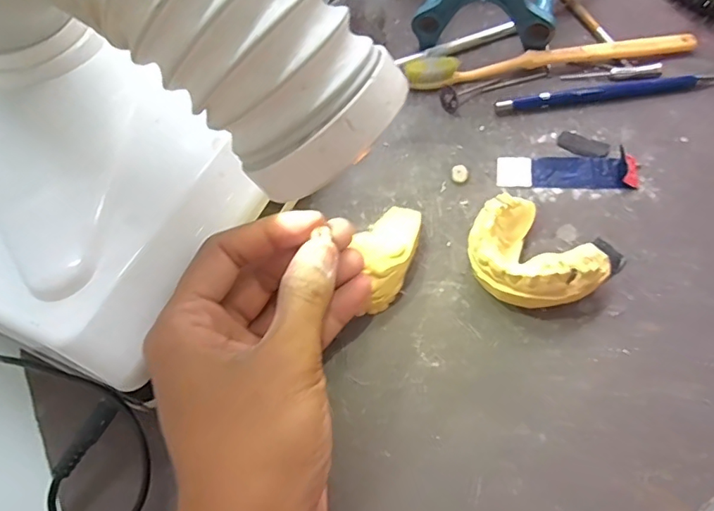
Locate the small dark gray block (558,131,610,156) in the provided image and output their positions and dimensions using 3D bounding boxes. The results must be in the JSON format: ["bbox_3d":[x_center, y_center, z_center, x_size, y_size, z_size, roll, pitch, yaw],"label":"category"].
[{"bbox_3d":[0.134,-0.066,0.308,0.029,0.004,0.015,27,63,23],"label":"small dark gray block"}]

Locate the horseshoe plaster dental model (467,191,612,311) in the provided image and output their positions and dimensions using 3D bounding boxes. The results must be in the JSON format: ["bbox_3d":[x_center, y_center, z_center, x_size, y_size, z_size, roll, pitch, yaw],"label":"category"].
[{"bbox_3d":[0.081,0.000,0.252,0.054,0.032,0.063,-34,59,-16],"label":"horseshoe plaster dental model"}]

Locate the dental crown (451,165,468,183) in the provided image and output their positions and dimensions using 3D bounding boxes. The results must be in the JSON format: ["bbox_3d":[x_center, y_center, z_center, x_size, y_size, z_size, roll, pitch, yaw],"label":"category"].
[{"bbox_3d":[0.059,-0.047,0.302,0.009,0.006,0.010,7,57,11],"label":"dental crown"}]

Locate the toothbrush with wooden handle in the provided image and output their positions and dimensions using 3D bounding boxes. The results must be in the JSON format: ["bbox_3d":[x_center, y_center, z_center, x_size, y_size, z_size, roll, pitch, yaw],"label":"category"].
[{"bbox_3d":[0.123,-0.135,0.344,0.184,0.012,0.027,-8,56,1],"label":"toothbrush with wooden handle"}]

